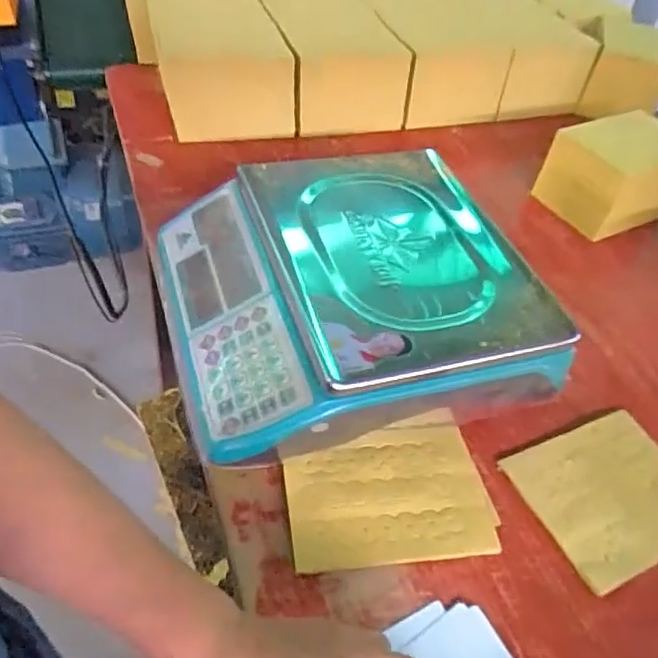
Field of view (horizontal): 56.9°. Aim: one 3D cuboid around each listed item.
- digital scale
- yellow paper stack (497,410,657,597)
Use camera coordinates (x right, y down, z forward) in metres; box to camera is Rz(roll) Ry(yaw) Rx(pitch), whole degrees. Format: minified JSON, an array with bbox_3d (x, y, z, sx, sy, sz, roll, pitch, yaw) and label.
[{"bbox_3d":[0.014,-0.035,0.580,0.312,0.121,0.294,-11,49,-18],"label":"digital scale"},{"bbox_3d":[0.246,0.140,0.526,0.154,0.006,0.125,-16,51,-22],"label":"yellow paper stack"}]

